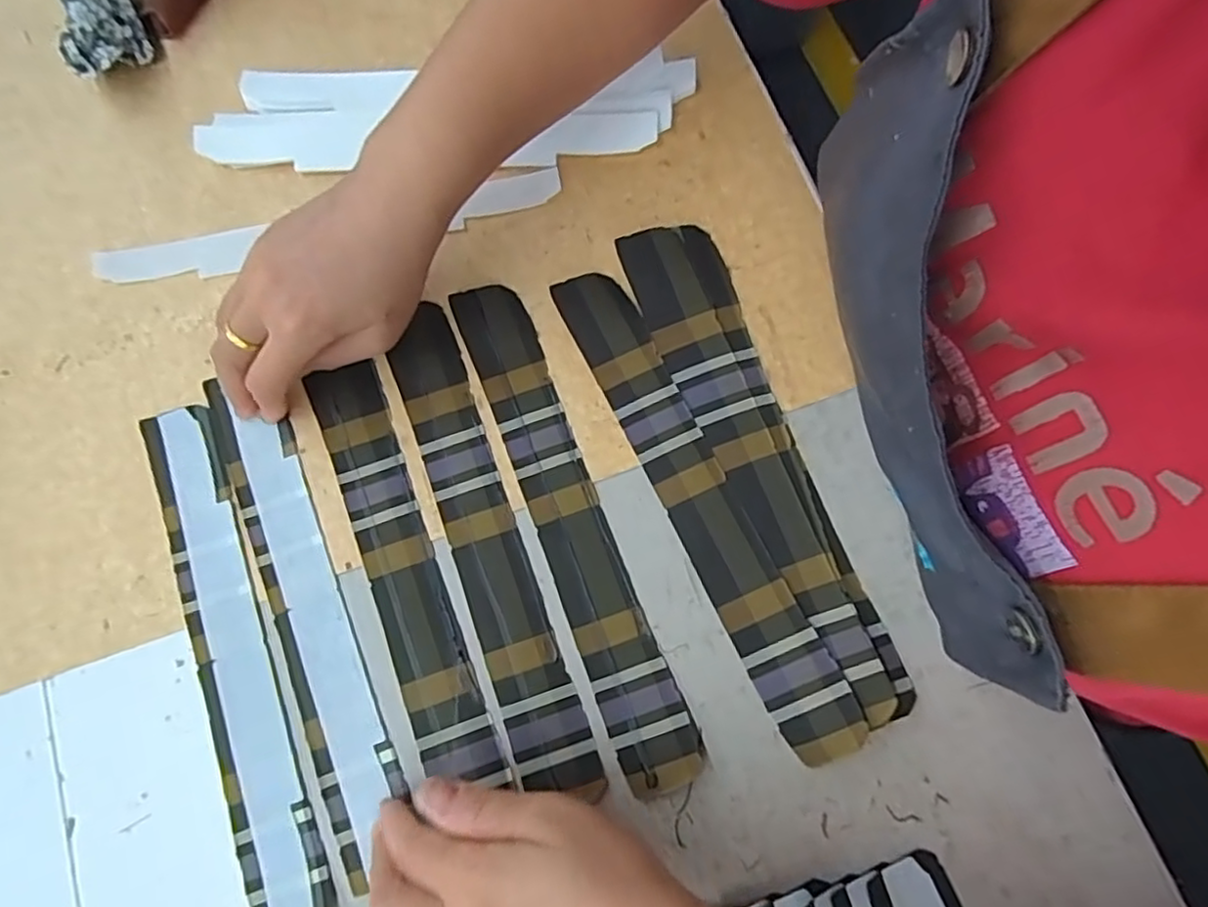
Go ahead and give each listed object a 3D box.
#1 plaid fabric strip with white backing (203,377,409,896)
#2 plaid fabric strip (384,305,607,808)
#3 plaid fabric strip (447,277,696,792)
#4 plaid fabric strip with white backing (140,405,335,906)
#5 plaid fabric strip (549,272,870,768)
[{"bbox_3d":[-0.147,0.074,0.325,0.036,0.005,0.242,-22,77,-5],"label":"plaid fabric strip with white backing"},{"bbox_3d":[-0.061,0.041,0.332,0.035,0.005,0.246,-20,77,-4],"label":"plaid fabric strip"},{"bbox_3d":[-0.018,0.031,0.328,0.036,0.009,0.259,-21,77,-5],"label":"plaid fabric strip"},{"bbox_3d":[-0.181,0.097,0.319,0.035,0.005,0.259,-21,77,-4],"label":"plaid fabric strip with white backing"},{"bbox_3d":[0.046,0.019,0.321,0.036,0.015,0.258,-26,77,-6],"label":"plaid fabric strip"}]

